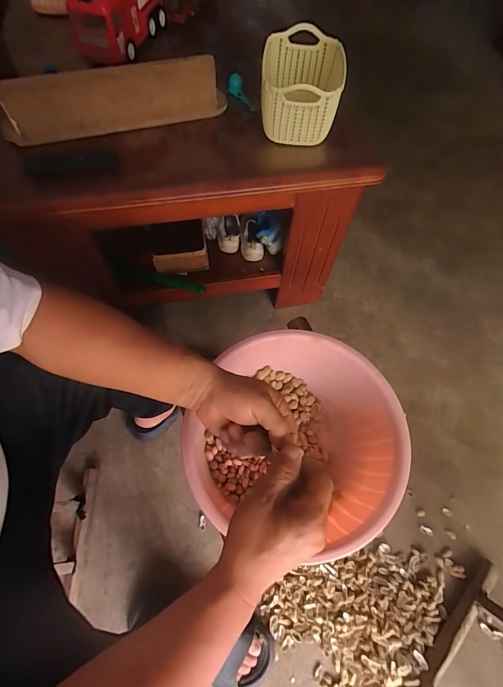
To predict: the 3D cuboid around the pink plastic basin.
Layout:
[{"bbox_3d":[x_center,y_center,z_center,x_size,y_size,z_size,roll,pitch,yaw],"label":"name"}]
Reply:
[{"bbox_3d":[0.072,0.140,0.502,0.273,0.126,0.280,17,65,6],"label":"pink plastic basin"}]

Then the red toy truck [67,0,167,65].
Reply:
[{"bbox_3d":[-0.282,-0.735,0.715,0.105,0.108,0.265,19,65,7],"label":"red toy truck"}]

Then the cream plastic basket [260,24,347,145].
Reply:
[{"bbox_3d":[0.090,-0.474,0.620,0.147,0.111,0.196,11,65,3],"label":"cream plastic basket"}]

